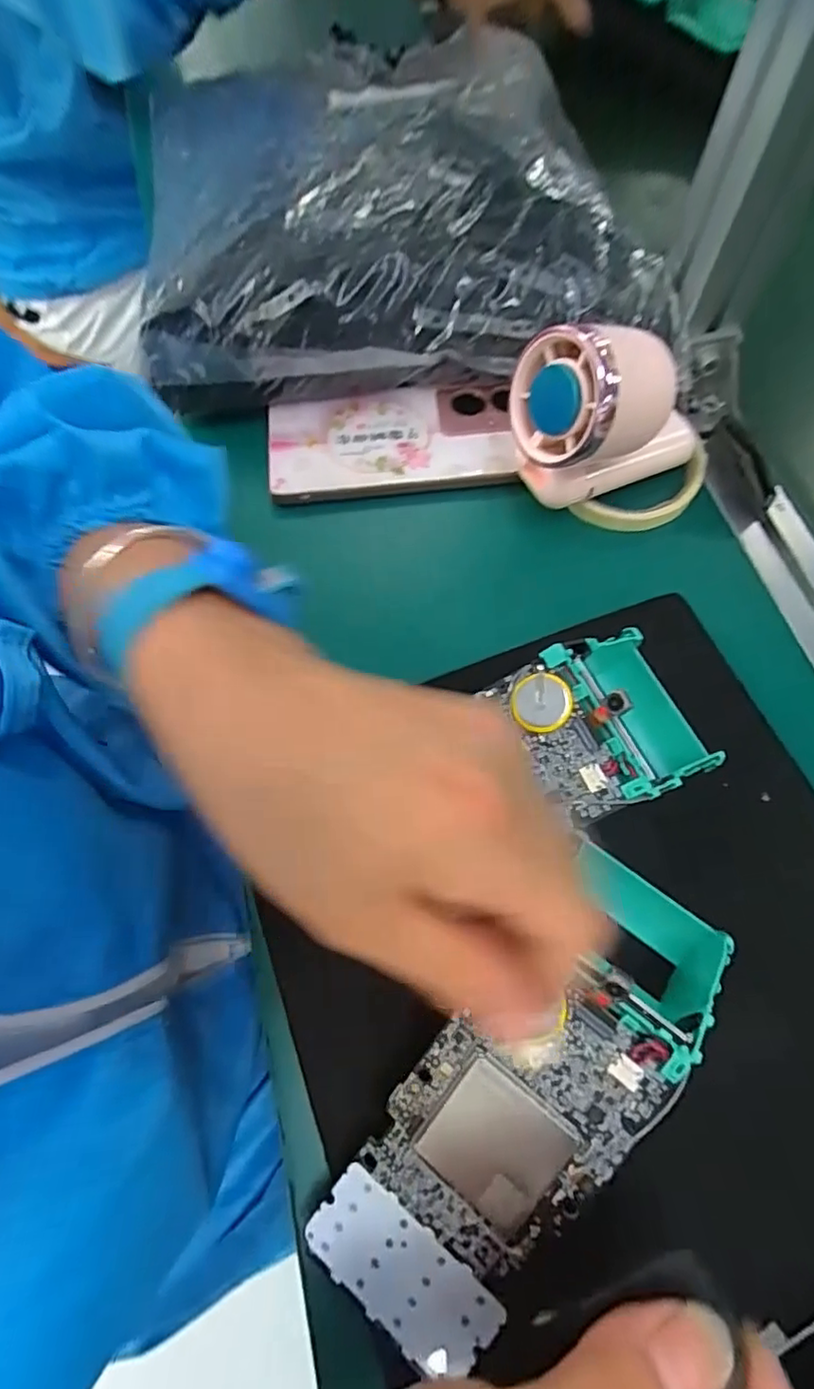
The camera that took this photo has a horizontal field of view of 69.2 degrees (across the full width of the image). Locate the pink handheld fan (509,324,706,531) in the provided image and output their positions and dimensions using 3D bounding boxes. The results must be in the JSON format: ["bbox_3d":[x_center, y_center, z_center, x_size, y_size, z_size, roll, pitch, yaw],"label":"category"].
[{"bbox_3d":[0.113,-0.134,0.304,0.121,0.100,0.057,-17,65,-8],"label":"pink handheld fan"}]

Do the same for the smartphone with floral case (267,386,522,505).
[{"bbox_3d":[-0.009,-0.150,0.350,0.142,0.015,0.068,-6,64,-3],"label":"smartphone with floral case"}]

